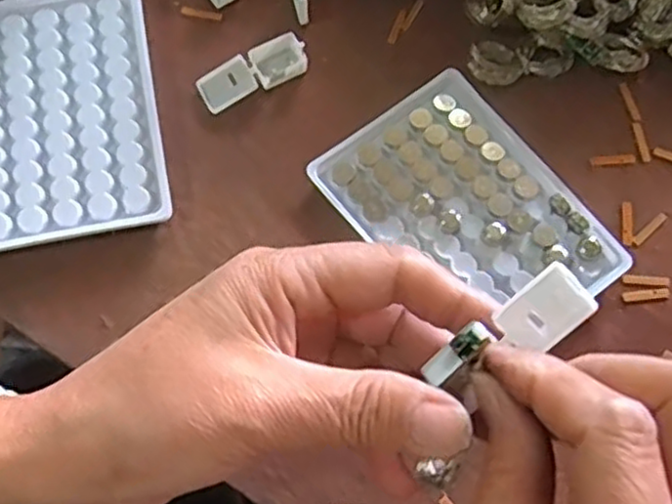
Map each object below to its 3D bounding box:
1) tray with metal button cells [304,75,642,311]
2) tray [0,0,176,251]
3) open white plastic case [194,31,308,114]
[{"bbox_3d":[0.063,-0.019,0.328,0.089,0.008,0.127,-39,77,-11],"label":"tray with metal button cells"},{"bbox_3d":[-0.135,-0.066,0.337,0.098,0.014,0.127,-12,74,-4],"label":"tray"},{"bbox_3d":[-0.042,-0.090,0.349,0.054,0.010,0.020,-27,75,-8],"label":"open white plastic case"}]

